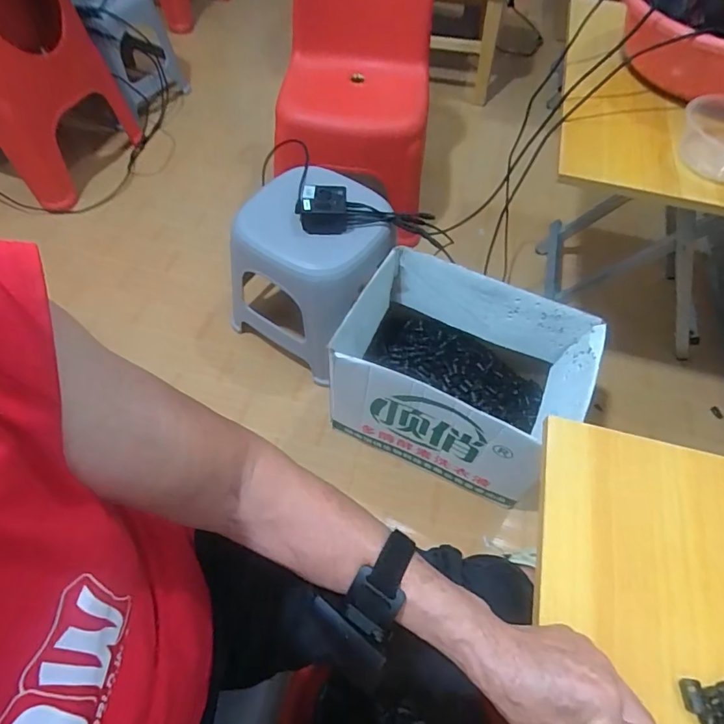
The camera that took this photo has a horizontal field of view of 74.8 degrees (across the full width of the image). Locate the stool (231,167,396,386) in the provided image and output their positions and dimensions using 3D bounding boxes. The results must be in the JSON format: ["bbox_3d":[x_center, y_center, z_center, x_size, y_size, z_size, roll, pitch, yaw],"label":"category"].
[{"bbox_3d":[-0.092,-0.182,0.963,0.273,0.298,0.265,32,61,16],"label":"stool"}]

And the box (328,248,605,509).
[{"bbox_3d":[0.165,0.024,0.868,0.398,0.243,0.273,23,59,11],"label":"box"}]

